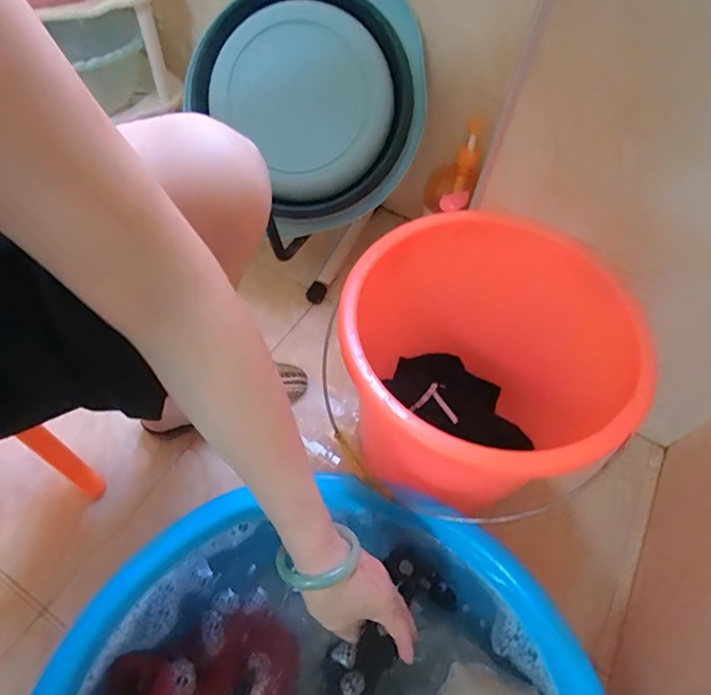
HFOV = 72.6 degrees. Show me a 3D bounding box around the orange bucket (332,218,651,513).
[{"bbox_3d":[0.112,0.042,0.609,0.268,0.291,0.312,18,56,7],"label":"orange bucket"}]

